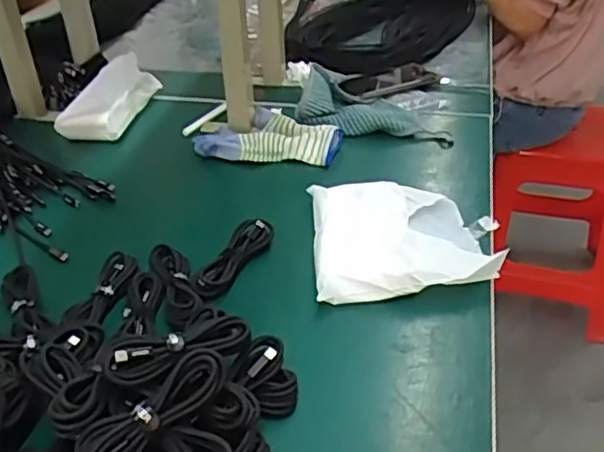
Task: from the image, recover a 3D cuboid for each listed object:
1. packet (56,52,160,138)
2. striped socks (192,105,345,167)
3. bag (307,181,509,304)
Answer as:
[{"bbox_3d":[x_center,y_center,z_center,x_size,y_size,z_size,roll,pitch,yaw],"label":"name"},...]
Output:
[{"bbox_3d":[-0.280,-0.189,0.919,0.086,0.071,0.172,4,35,10],"label":"packet"},{"bbox_3d":[-0.046,-0.116,0.825,0.188,0.033,0.098,10,36,11],"label":"striped socks"},{"bbox_3d":[0.104,0.008,0.640,0.183,0.040,0.181,-3,34,1],"label":"bag"}]

